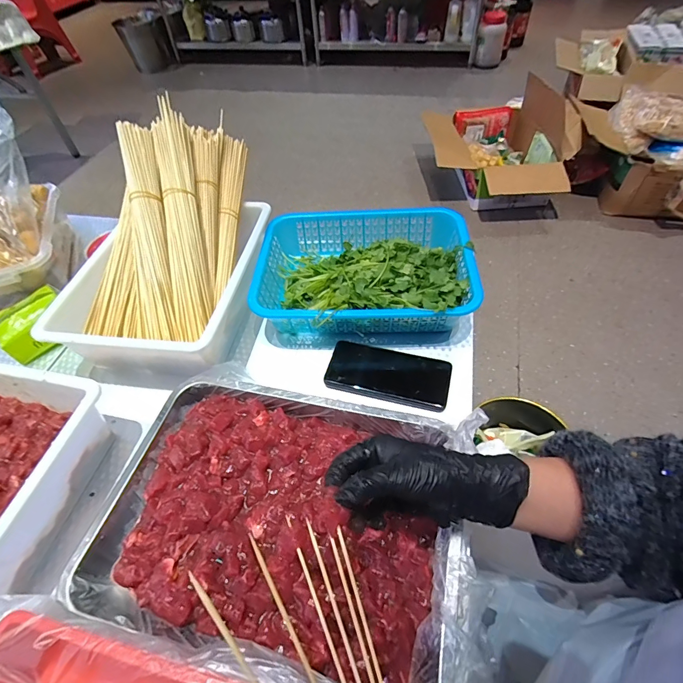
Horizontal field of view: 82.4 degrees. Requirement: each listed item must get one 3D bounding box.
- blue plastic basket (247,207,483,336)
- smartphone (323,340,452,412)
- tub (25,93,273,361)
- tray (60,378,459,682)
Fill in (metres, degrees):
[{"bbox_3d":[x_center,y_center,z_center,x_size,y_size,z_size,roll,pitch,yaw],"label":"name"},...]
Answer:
[{"bbox_3d":[0.034,-0.104,0.596,0.305,0.071,0.227,-1,52,4],"label":"blue plastic basket"},{"bbox_3d":[0.063,0.041,0.523,0.158,0.012,0.077,11,53,13],"label":"smartphone"},{"bbox_3d":[-0.248,-0.158,0.576,0.224,0.197,0.388,5,52,9],"label":"tub"},{"bbox_3d":[-0.060,0.165,0.394,0.347,0.041,0.245,8,53,11],"label":"tray"}]

